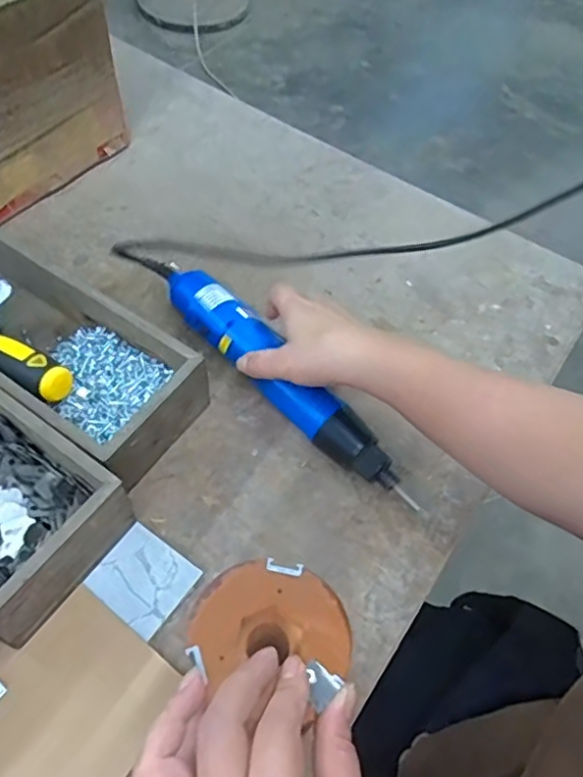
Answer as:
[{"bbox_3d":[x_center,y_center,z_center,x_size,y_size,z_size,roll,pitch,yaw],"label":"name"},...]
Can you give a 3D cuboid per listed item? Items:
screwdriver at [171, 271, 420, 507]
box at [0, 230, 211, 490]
[{"bbox_3d":[-0.007,-0.011,0.455,0.041,0.030,0.255,-37,69,-25],"label":"screwdriver"},{"bbox_3d":[-0.205,-0.043,0.451,0.295,0.065,0.101,32,60,15],"label":"box"}]

